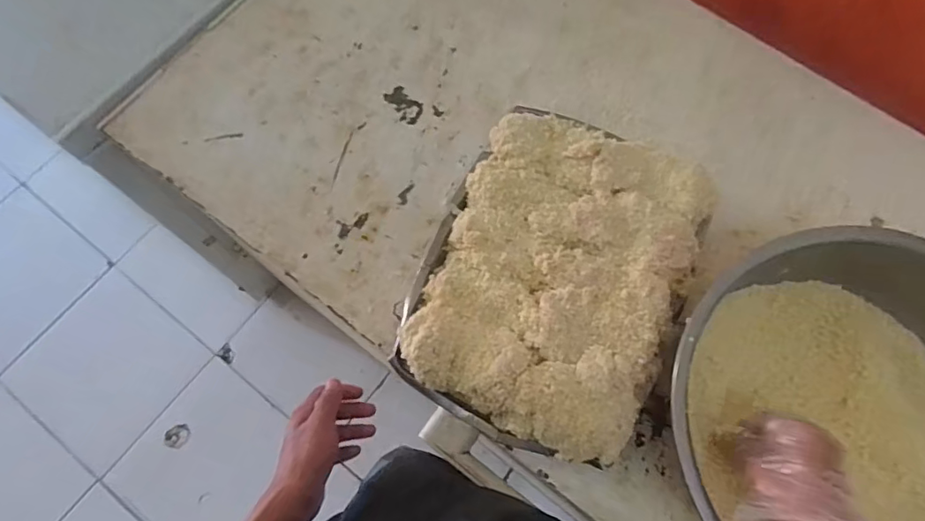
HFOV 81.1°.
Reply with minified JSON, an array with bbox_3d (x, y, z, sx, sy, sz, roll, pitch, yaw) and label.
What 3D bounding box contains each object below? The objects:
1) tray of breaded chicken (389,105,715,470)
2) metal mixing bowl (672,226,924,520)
[{"bbox_3d":[0.106,0.016,0.619,0.282,0.074,0.364,24,73,8],"label":"tray of breaded chicken"},{"bbox_3d":[0.398,0.157,0.537,0.372,0.106,0.356,0,71,0],"label":"metal mixing bowl"}]

